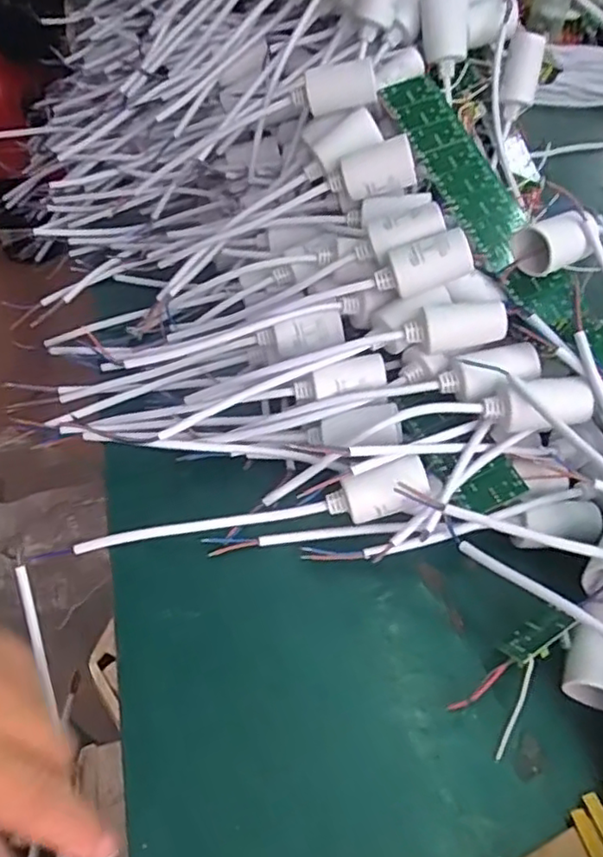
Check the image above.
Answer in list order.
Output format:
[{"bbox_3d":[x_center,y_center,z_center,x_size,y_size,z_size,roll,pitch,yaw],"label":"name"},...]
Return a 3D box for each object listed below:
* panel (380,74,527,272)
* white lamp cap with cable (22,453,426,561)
[{"bbox_3d":[0.098,-0.168,0.412,0.038,0.006,0.153,-21,70,-9],"label":"panel"},{"bbox_3d":[-0.032,0.048,0.340,0.200,0.028,0.028,-11,46,1],"label":"white lamp cap with cable"}]

